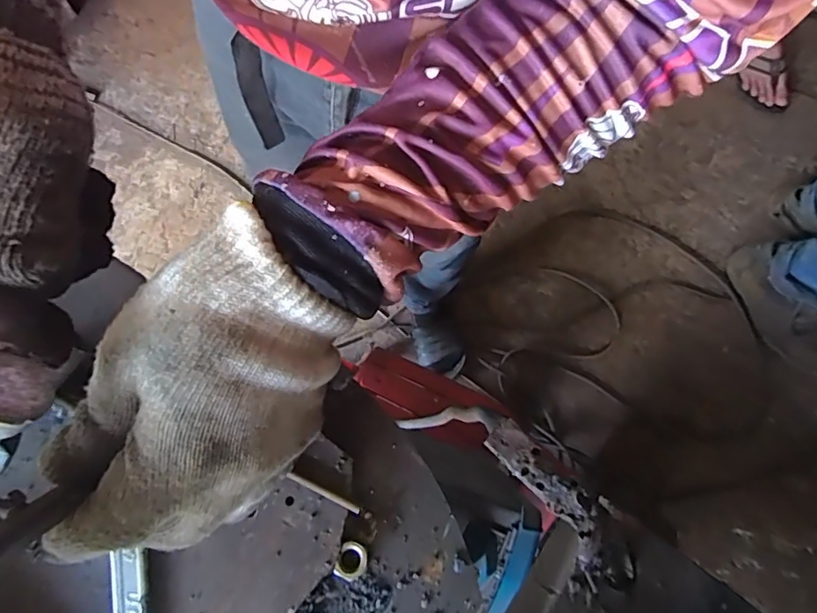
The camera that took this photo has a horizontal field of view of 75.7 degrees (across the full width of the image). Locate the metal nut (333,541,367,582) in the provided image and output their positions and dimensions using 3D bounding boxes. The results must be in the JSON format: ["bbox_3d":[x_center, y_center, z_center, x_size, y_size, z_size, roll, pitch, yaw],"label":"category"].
[{"bbox_3d":[-0.030,0.134,0.275,0.016,0.006,0.020,18,74,6],"label":"metal nut"}]

